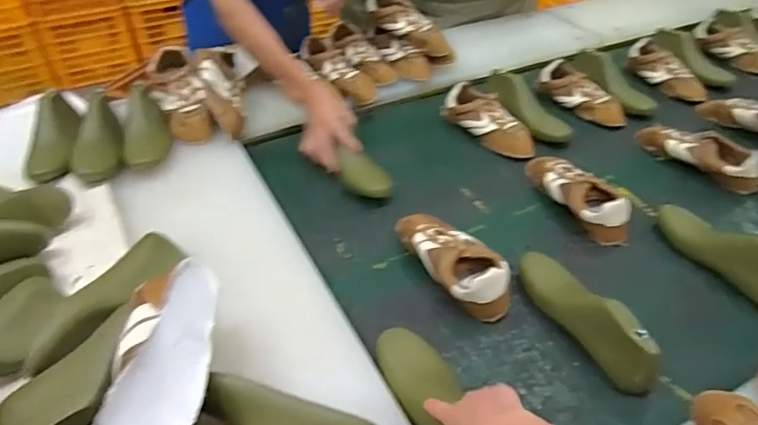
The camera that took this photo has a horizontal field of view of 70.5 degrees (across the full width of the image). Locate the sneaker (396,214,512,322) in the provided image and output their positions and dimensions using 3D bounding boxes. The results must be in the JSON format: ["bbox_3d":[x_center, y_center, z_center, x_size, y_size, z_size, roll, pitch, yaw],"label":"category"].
[{"bbox_3d":[0.111,0.070,0.827,0.091,0.080,0.231,-22,46,-22],"label":"sneaker"}]

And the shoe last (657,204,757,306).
[{"bbox_3d":[0.536,0.055,0.821,0.064,0.078,0.245,-21,46,-22],"label":"shoe last"}]

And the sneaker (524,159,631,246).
[{"bbox_3d":[0.348,-0.041,0.951,0.099,0.066,0.248,-13,44,-14],"label":"sneaker"}]

